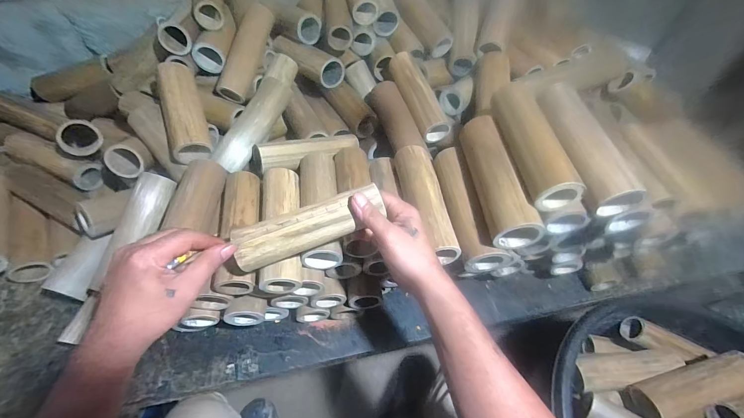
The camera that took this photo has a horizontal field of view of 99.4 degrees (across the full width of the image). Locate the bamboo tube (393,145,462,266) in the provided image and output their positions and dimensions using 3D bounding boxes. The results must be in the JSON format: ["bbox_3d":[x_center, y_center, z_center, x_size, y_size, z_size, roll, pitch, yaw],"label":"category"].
[{"bbox_3d":[0.072,-0.012,0.441,0.052,0.050,0.176,-6,53,-8],"label":"bamboo tube"}]

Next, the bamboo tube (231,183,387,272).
[{"bbox_3d":[-0.071,0.016,0.362,0.170,0.036,0.041,-22,57,-7],"label":"bamboo tube"}]

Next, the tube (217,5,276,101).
[{"bbox_3d":[-0.232,-0.289,0.583,0.046,0.047,0.184,18,86,10],"label":"tube"}]

